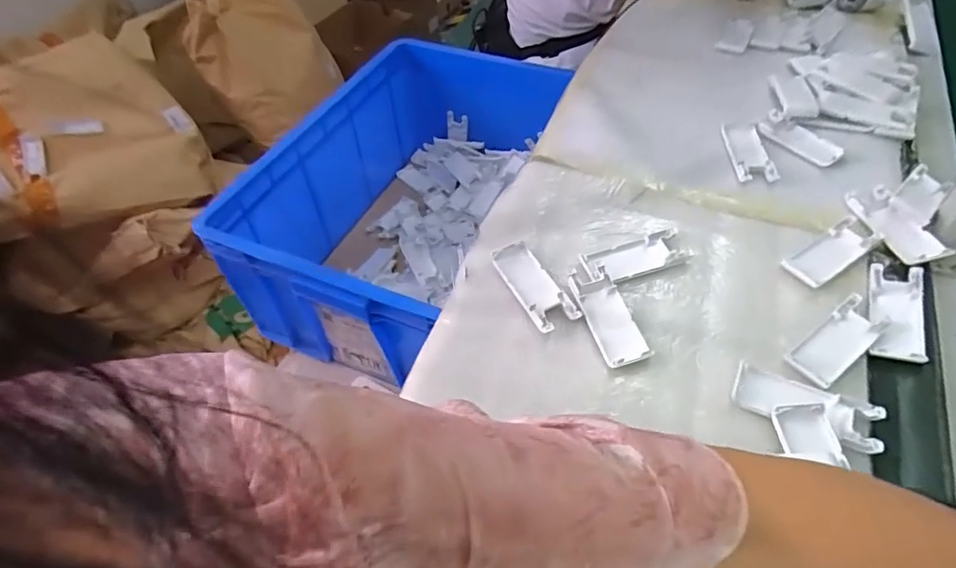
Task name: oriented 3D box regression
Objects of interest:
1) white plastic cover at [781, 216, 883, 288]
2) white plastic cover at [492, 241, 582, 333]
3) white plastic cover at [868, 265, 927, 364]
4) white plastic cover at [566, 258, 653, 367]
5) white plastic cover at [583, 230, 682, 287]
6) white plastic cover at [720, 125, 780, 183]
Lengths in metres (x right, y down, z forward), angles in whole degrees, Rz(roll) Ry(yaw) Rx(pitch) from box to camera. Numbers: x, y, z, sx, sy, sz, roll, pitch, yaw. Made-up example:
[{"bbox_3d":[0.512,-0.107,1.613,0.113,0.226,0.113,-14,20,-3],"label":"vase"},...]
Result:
[{"bbox_3d":[0.337,-0.030,0.515,0.105,0.011,0.039,-29,55,-18],"label":"white plastic cover"},{"bbox_3d":[0.052,0.001,0.509,0.040,0.012,0.099,-24,53,-15],"label":"white plastic cover"},{"bbox_3d":[0.369,0.023,0.471,0.041,0.009,0.104,16,54,16],"label":"white plastic cover"},{"bbox_3d":[0.117,0.025,0.485,0.042,0.012,0.104,-14,52,-7],"label":"white plastic cover"},{"bbox_3d":[0.150,-0.026,0.525,0.100,0.015,0.040,-17,52,-9],"label":"white plastic cover"},{"bbox_3d":[0.312,-0.152,0.621,0.045,0.009,0.094,-1,51,3],"label":"white plastic cover"}]

